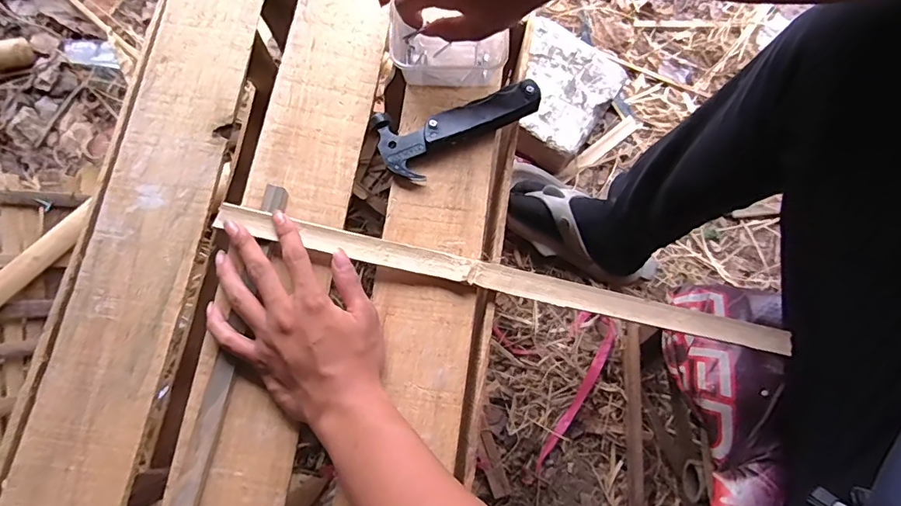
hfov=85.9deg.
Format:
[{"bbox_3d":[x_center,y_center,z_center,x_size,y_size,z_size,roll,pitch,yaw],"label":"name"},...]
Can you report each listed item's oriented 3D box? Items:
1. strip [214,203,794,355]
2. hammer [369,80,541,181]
[{"bbox_3d":[0.056,0.024,0.424,0.503,0.010,0.029,13,71,-4],"label":"strip"},{"bbox_3d":[0.007,-0.125,0.457,0.154,0.028,0.069,-26,78,-8],"label":"hammer"}]

